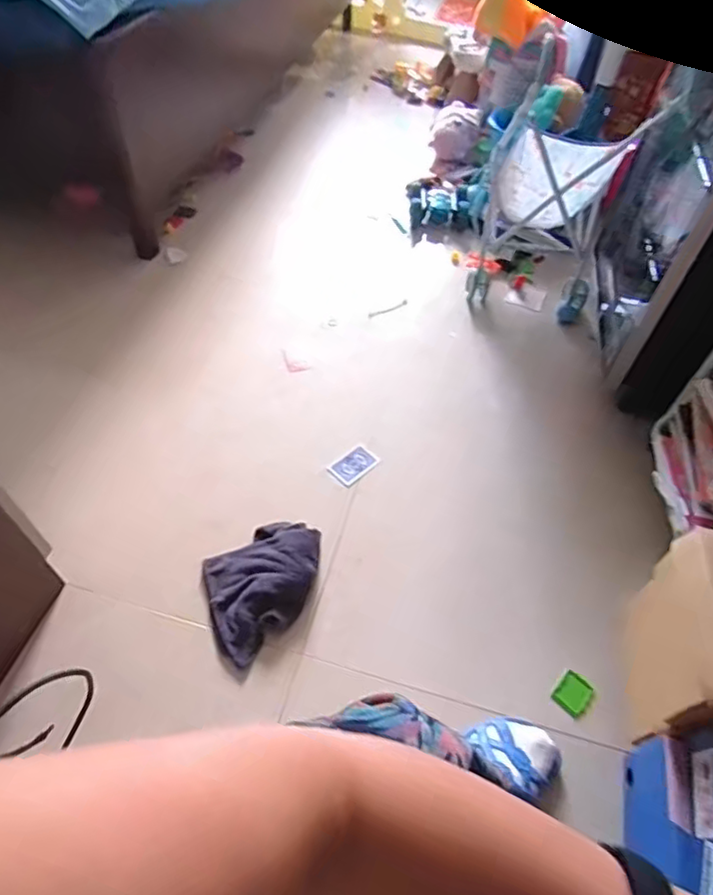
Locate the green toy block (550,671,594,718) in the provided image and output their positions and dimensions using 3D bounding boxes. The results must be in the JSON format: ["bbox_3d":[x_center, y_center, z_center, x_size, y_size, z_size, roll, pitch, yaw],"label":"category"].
[{"bbox_3d":[0.322,0.365,0.841,0.044,0.008,0.055,36,59,23],"label":"green toy block"}]

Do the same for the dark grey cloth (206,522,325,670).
[{"bbox_3d":[-0.136,0.206,0.894,0.209,0.044,0.167,-28,59,-22],"label":"dark grey cloth"}]

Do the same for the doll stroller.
[{"bbox_3d":[0.448,-0.572,1.235,0.305,0.485,0.282,20,54,13],"label":"doll stroller"}]

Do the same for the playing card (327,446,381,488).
[{"bbox_3d":[-0.005,0.033,1.069,0.061,0.008,0.088,39,60,24],"label":"playing card"}]

